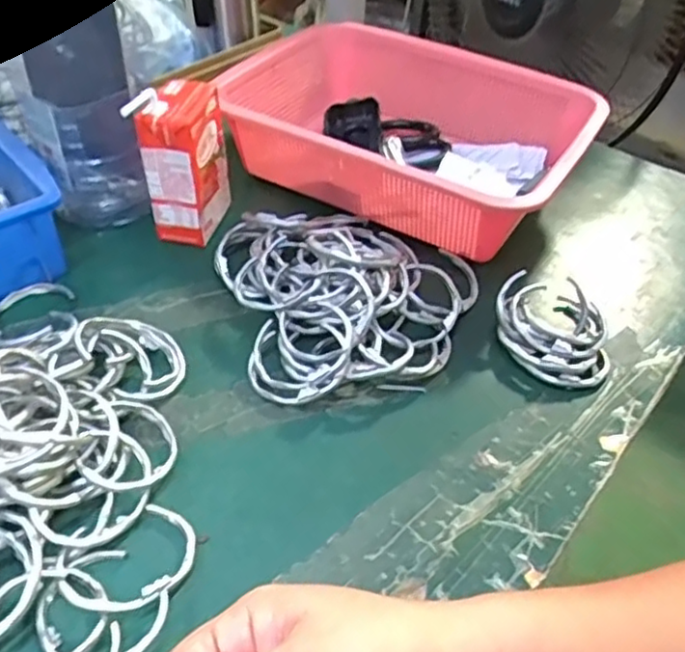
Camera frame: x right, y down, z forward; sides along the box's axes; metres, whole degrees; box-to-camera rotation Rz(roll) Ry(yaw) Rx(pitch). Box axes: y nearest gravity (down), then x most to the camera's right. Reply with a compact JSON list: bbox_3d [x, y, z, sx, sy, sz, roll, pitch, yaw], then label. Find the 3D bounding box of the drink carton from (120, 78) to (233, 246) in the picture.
[{"bbox_3d":[-0.122,-0.124,0.526,0.041,0.118,0.073,12,44,10],"label":"drink carton"}]

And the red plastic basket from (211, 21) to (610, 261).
[{"bbox_3d":[0.058,-0.168,0.599,0.303,0.088,0.217,27,48,24],"label":"red plastic basket"}]

